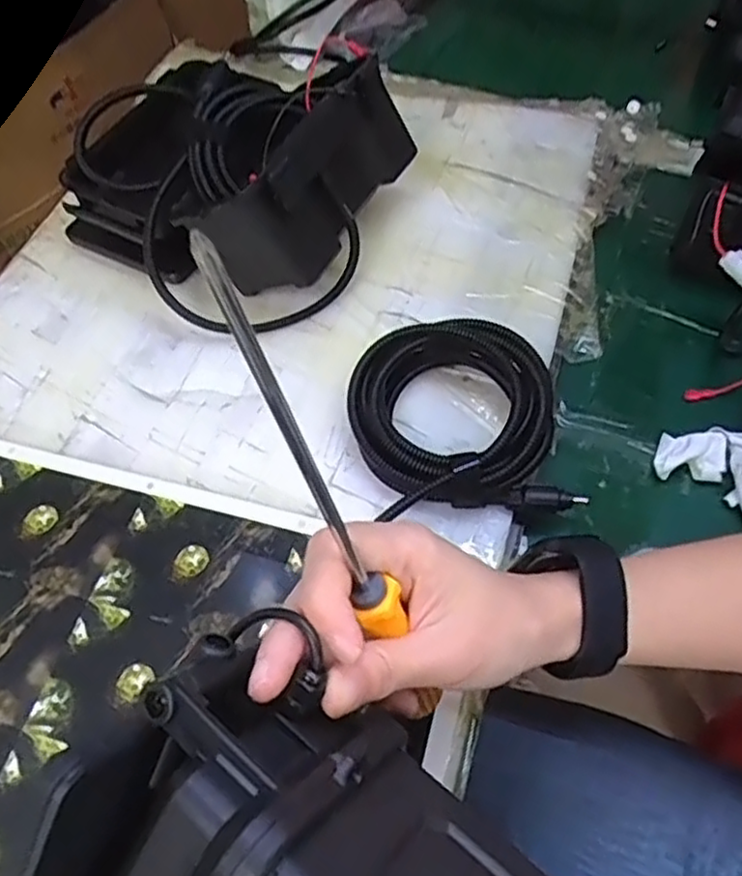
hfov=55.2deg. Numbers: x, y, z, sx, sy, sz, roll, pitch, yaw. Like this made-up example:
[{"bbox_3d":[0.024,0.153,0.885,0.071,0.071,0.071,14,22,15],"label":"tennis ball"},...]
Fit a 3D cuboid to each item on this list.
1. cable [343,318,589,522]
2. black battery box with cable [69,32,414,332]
[{"bbox_3d":[0.052,-0.013,0.444,0.128,0.044,0.120,-8,55,-3],"label":"cable"},{"bbox_3d":[-0.114,-0.200,0.539,0.233,0.117,0.202,27,61,20],"label":"black battery box with cable"}]

